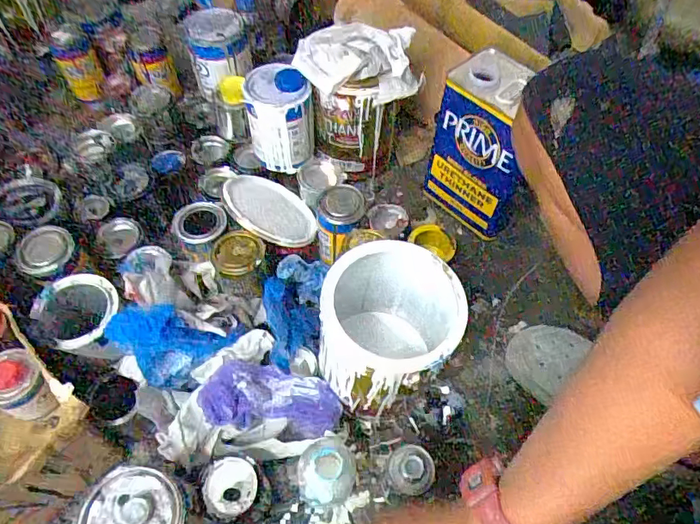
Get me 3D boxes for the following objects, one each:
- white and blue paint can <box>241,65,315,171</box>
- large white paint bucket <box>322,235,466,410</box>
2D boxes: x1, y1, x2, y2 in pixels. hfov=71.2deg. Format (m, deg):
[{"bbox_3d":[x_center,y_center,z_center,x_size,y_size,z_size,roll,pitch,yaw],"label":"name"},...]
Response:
[{"bbox_3d":[-0.111,-0.237,0.786,0.100,0.142,0.108,0,57,-1],"label":"white and blue paint can"},{"bbox_3d":[0.045,0.098,0.634,0.160,0.221,0.165,0,57,-1],"label":"large white paint bucket"}]

